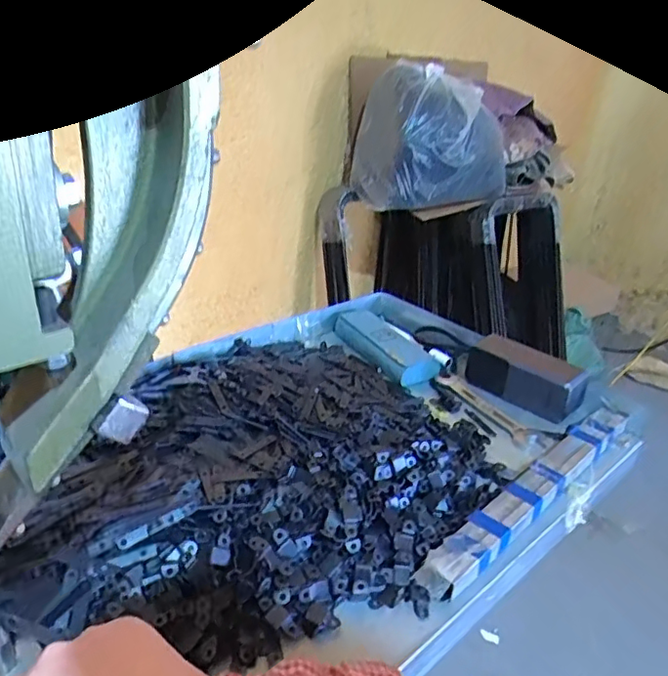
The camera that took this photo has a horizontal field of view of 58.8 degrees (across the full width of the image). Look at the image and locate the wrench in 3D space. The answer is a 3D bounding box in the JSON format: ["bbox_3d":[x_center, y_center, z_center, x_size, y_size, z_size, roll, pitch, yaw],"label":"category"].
[{"bbox_3d":[0.173,0.077,0.679,0.030,0.008,0.152,-8,29,-26],"label":"wrench"}]

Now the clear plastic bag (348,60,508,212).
[{"bbox_3d":[0.239,-0.484,1.457,0.384,0.311,0.198,10,26,8],"label":"clear plastic bag"}]

